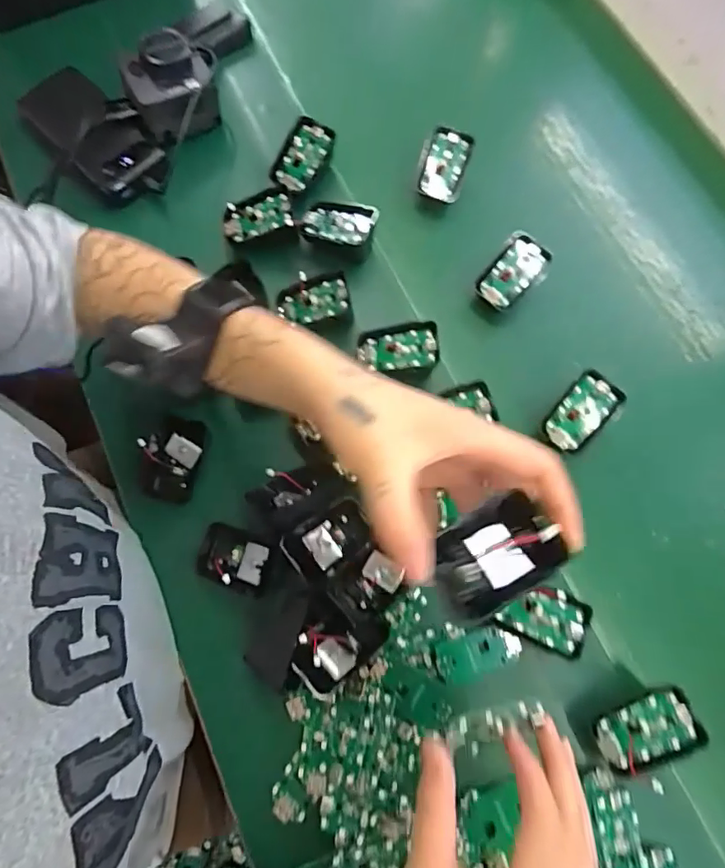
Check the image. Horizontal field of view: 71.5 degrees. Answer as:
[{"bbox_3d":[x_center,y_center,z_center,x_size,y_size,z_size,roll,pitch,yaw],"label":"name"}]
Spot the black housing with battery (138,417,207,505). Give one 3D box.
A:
[{"bbox_3d":[-0.156,0.020,0.408,0.045,0.013,0.068,16,84,-3],"label":"black housing with battery"}]

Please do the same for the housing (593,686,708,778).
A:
[{"bbox_3d":[0.200,0.210,0.355,0.068,0.018,0.043,-27,71,5],"label":"housing"}]

